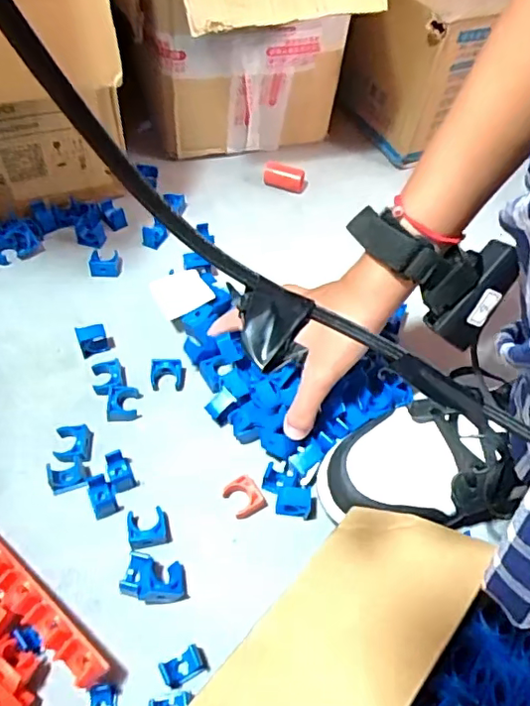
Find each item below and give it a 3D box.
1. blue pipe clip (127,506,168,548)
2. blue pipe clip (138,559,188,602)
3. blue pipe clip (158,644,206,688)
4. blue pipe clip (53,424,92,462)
[{"bbox_3d":[-0.083,0.124,0.395,0.025,0.019,0.028,-13,54,-6],"label":"blue pipe clip"},{"bbox_3d":[-0.068,0.152,0.374,0.027,0.025,0.024,-9,54,-3],"label":"blue pipe clip"},{"bbox_3d":[-0.052,0.194,0.347,0.025,0.013,0.015,-26,57,-15],"label":"blue pipe clip"},{"bbox_3d":[-0.146,0.068,0.427,0.024,0.010,0.027,-5,54,0],"label":"blue pipe clip"}]

